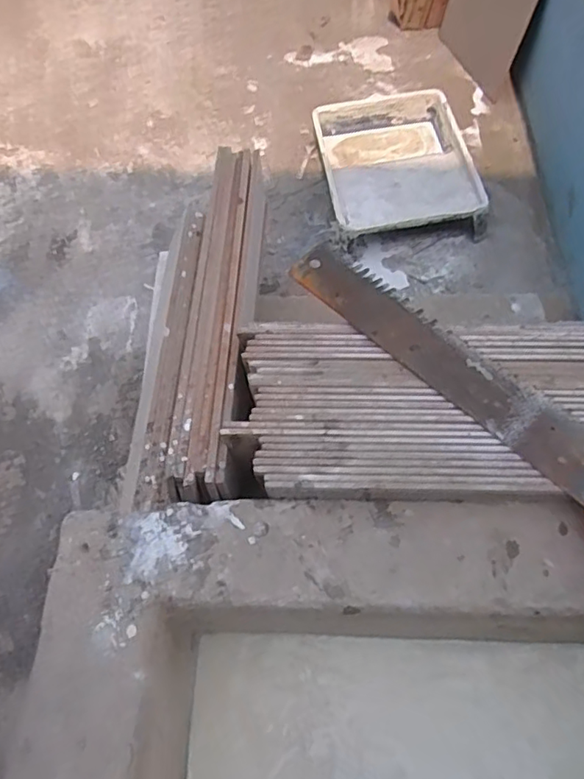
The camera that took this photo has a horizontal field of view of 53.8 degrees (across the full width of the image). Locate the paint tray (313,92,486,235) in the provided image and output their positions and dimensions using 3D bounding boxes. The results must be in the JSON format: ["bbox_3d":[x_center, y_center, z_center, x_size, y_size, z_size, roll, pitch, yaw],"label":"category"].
[{"bbox_3d":[0.205,-0.444,1.157,0.277,0.075,0.361,-8,63,-1],"label":"paint tray"}]

